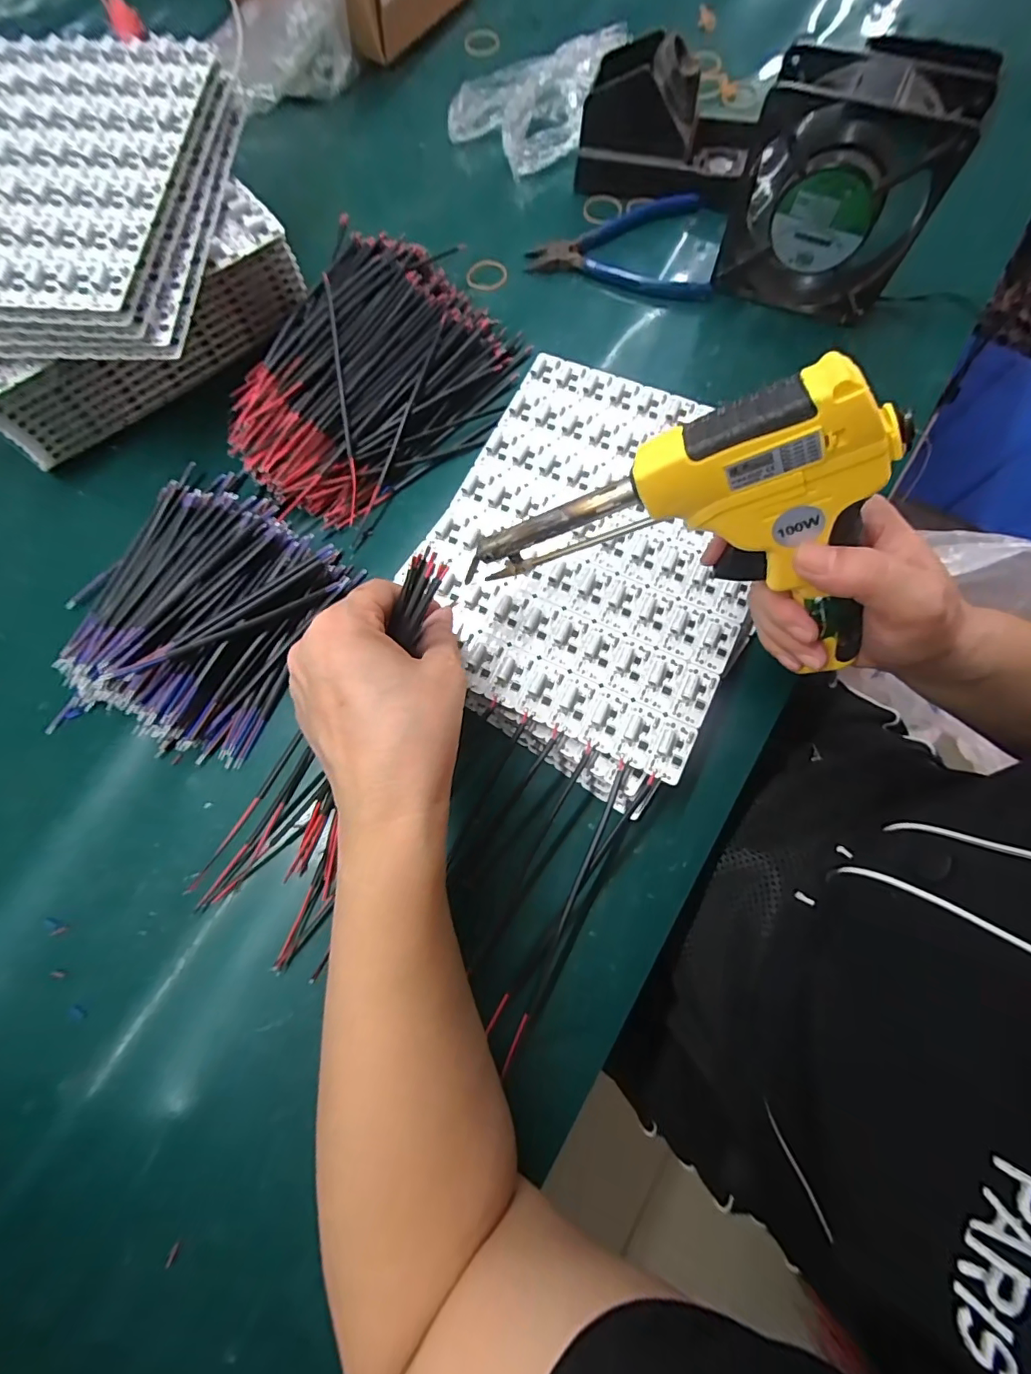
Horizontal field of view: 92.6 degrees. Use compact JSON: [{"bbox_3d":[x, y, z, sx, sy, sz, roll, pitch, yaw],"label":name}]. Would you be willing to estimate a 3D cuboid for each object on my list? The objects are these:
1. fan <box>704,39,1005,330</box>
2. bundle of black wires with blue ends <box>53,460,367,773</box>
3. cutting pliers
[{"bbox_3d":[0.210,-0.322,0.334,0.120,0.126,0.043,25,77,8],"label":"fan"},{"bbox_3d":[-0.216,-0.056,0.323,0.169,0.037,0.181,26,77,9],"label":"bundle of black wires with blue ends"},{"bbox_3d":[0.083,-0.363,0.408,0.143,0.013,0.103,2,75,2],"label":"cutting pliers"}]

